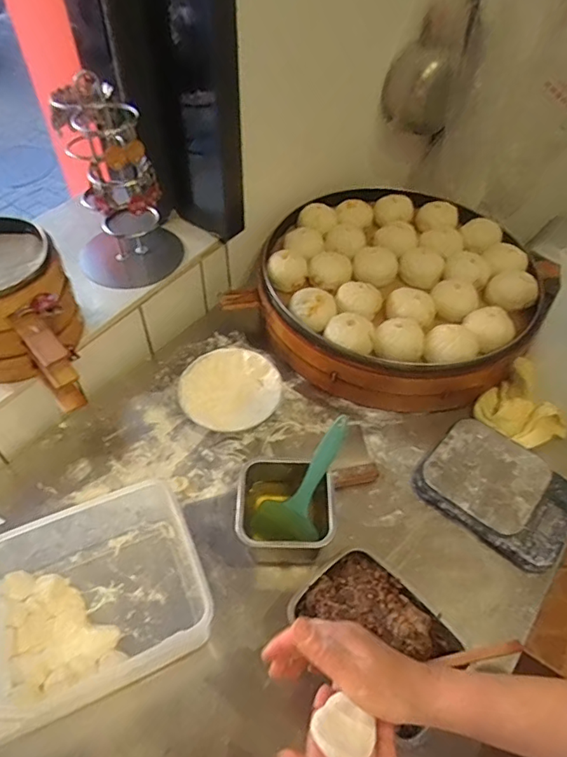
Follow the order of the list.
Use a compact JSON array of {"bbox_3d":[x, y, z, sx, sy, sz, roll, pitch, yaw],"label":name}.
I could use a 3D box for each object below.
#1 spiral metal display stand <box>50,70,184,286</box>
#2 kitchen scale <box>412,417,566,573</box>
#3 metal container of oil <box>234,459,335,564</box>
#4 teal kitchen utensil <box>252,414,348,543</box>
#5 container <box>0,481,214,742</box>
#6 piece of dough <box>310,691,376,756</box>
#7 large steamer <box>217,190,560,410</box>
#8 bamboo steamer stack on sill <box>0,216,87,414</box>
[{"bbox_3d":[-0.267,-0.289,0.832,0.162,0.296,0.138,12,51,8],"label":"spiral metal display stand"},{"bbox_3d":[0.307,0.159,0.725,0.201,0.035,0.155,36,58,25],"label":"kitchen scale"},{"bbox_3d":[0.001,0.177,0.665,0.119,0.093,0.120,2,50,0],"label":"metal container of oil"},{"bbox_3d":[0.036,0.137,0.651,0.077,0.029,0.193,39,103,26],"label":"teal kitchen utensil"},{"bbox_3d":[-0.228,0.199,0.502,0.270,0.312,0.201,-19,54,-17],"label":"container"},{"bbox_3d":[0.049,0.282,0.408,0.045,0.013,0.041,34,57,23],"label":"piece of dough"},{"bbox_3d":[0.198,-0.167,0.931,0.468,0.117,0.468,1,50,-1],"label":"large steamer"},{"bbox_3d":[-0.366,-0.080,0.689,0.177,0.136,0.264,-26,56,-21],"label":"bamboo steamer stack on sill"}]

